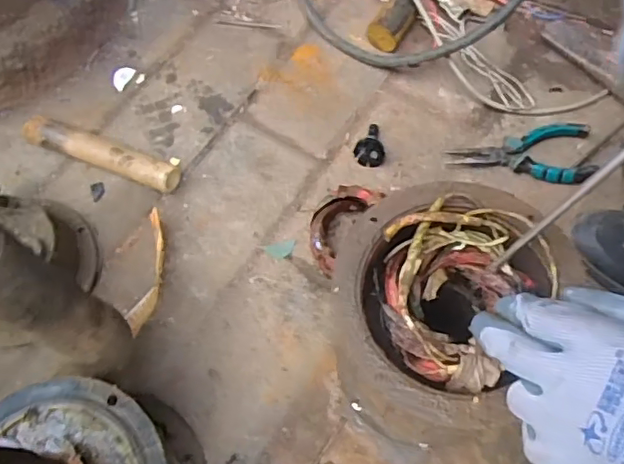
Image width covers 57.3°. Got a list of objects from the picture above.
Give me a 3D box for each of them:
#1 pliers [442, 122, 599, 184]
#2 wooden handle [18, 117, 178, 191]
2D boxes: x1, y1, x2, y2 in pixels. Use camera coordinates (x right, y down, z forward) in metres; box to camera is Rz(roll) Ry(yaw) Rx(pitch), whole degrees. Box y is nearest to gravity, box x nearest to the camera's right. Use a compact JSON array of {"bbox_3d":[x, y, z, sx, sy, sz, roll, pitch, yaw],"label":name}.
[{"bbox_3d":[0.225,-0.091,0.623,0.150,0.019,0.072,7,66,4],"label":"pliers"},{"bbox_3d":[-0.236,-0.091,0.638,0.187,0.028,0.035,21,68,10],"label":"wooden handle"}]

